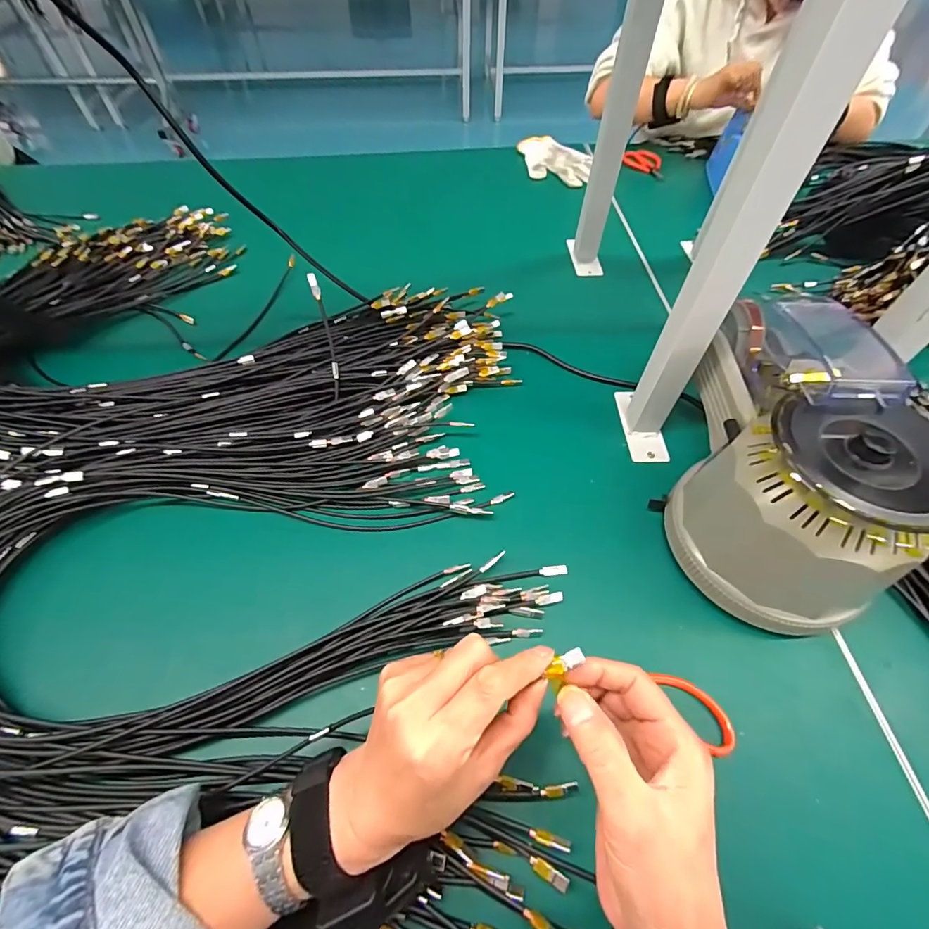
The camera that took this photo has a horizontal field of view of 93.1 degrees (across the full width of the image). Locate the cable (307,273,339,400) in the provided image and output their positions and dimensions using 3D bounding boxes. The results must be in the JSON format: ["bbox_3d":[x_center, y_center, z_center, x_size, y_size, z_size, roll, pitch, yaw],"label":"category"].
[{"bbox_3d":[-0.147,-0.135,0.471,0.009,0.127,0.019,-10,20,-6],"label":"cable"}]

